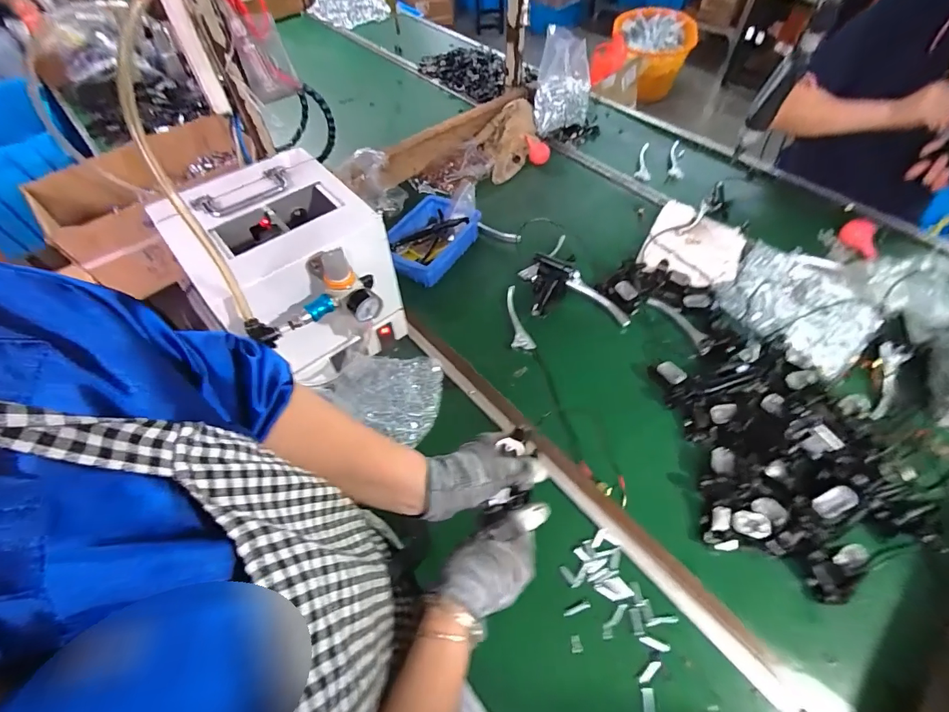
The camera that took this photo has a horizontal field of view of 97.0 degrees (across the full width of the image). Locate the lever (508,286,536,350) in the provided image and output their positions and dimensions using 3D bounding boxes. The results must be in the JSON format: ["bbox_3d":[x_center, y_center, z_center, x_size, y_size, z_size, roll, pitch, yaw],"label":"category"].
[{"bbox_3d":[0.078,-0.074,0.770,0.039,0.015,0.139,-7,57,-2],"label":"lever"}]

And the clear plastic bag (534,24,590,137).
[{"bbox_3d":[0.225,-0.689,1.054,0.136,0.162,0.157,4,57,6],"label":"clear plastic bag"}]

